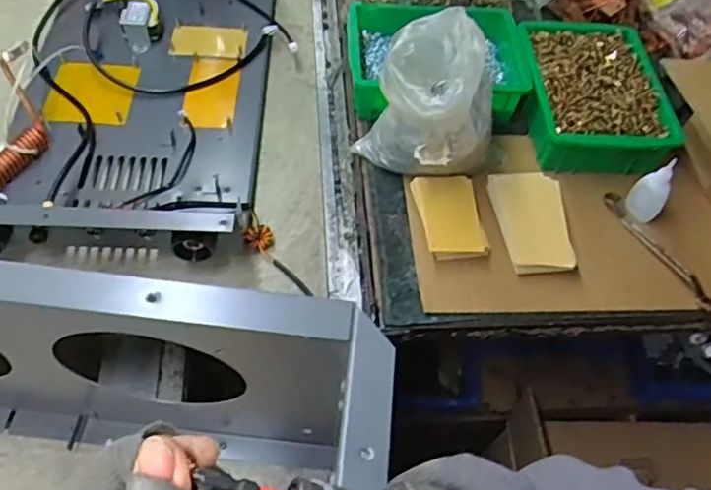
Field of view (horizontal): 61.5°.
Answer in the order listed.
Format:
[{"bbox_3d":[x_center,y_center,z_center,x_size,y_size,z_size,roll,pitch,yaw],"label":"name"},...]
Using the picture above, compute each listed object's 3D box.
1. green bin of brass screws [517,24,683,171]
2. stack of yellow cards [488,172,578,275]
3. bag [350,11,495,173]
[{"bbox_3d":[0.331,-0.224,0.849,0.183,0.066,0.258,1,57,-4],"label":"green bin of brass screws"},{"bbox_3d":[0.221,-0.030,0.740,0.084,0.022,0.139,-2,58,-6],"label":"stack of yellow cards"},{"bbox_3d":[0.095,-0.161,0.732,0.151,0.185,0.140,-35,67,-24],"label":"bag"}]

